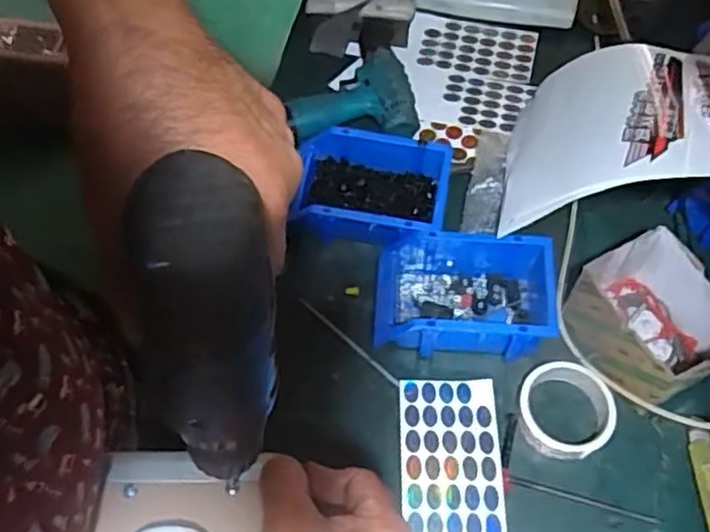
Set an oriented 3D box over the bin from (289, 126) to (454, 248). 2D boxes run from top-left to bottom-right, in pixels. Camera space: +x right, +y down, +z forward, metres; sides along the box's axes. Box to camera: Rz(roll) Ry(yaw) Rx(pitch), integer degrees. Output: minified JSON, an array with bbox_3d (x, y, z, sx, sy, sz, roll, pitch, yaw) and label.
[{"bbox_3d":[0.014,-0.081,0.793,0.179,0.080,0.115,9,60,5],"label":"bin"}]

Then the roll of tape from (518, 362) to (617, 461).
[{"bbox_3d":[0.210,0.143,0.686,0.090,0.033,0.091,0,60,0],"label":"roll of tape"}]

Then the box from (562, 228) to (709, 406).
[{"bbox_3d":[0.300,0.059,0.702,0.117,0.093,0.144,-30,64,-17],"label":"box"}]

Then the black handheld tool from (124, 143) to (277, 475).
[{"bbox_3d":[-0.058,0.032,0.279,0.050,0.147,0.038,9,40,5],"label":"black handheld tool"}]

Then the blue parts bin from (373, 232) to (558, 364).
[{"bbox_3d":[0.117,0.033,0.732,0.191,0.074,0.115,5,60,3],"label":"blue parts bin"}]

